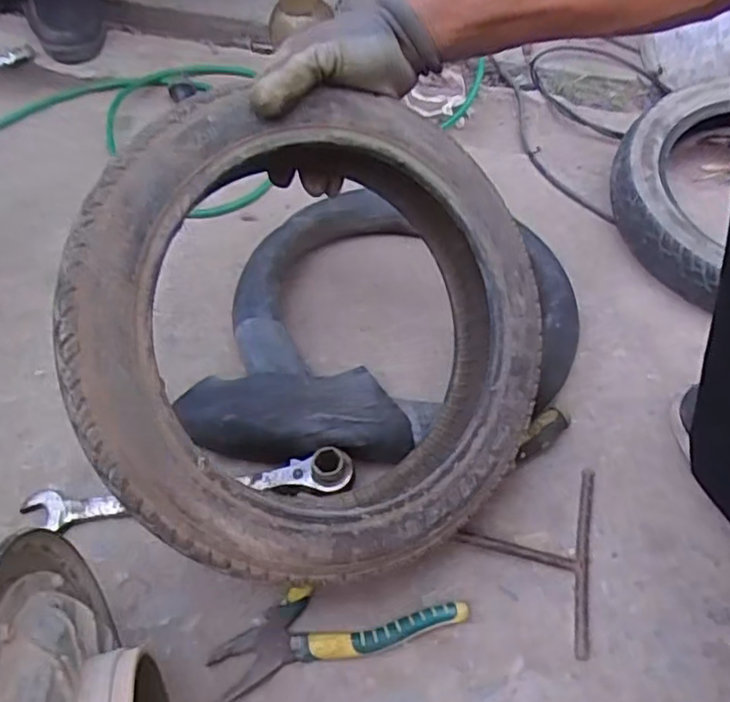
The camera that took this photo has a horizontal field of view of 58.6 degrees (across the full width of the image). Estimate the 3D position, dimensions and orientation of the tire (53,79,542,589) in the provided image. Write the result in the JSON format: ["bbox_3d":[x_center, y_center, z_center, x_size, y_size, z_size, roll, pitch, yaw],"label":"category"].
[{"bbox_3d":[-0.029,-0.014,0.469,0.340,0.073,0.343,-36,100,-22],"label":"tire"}]

